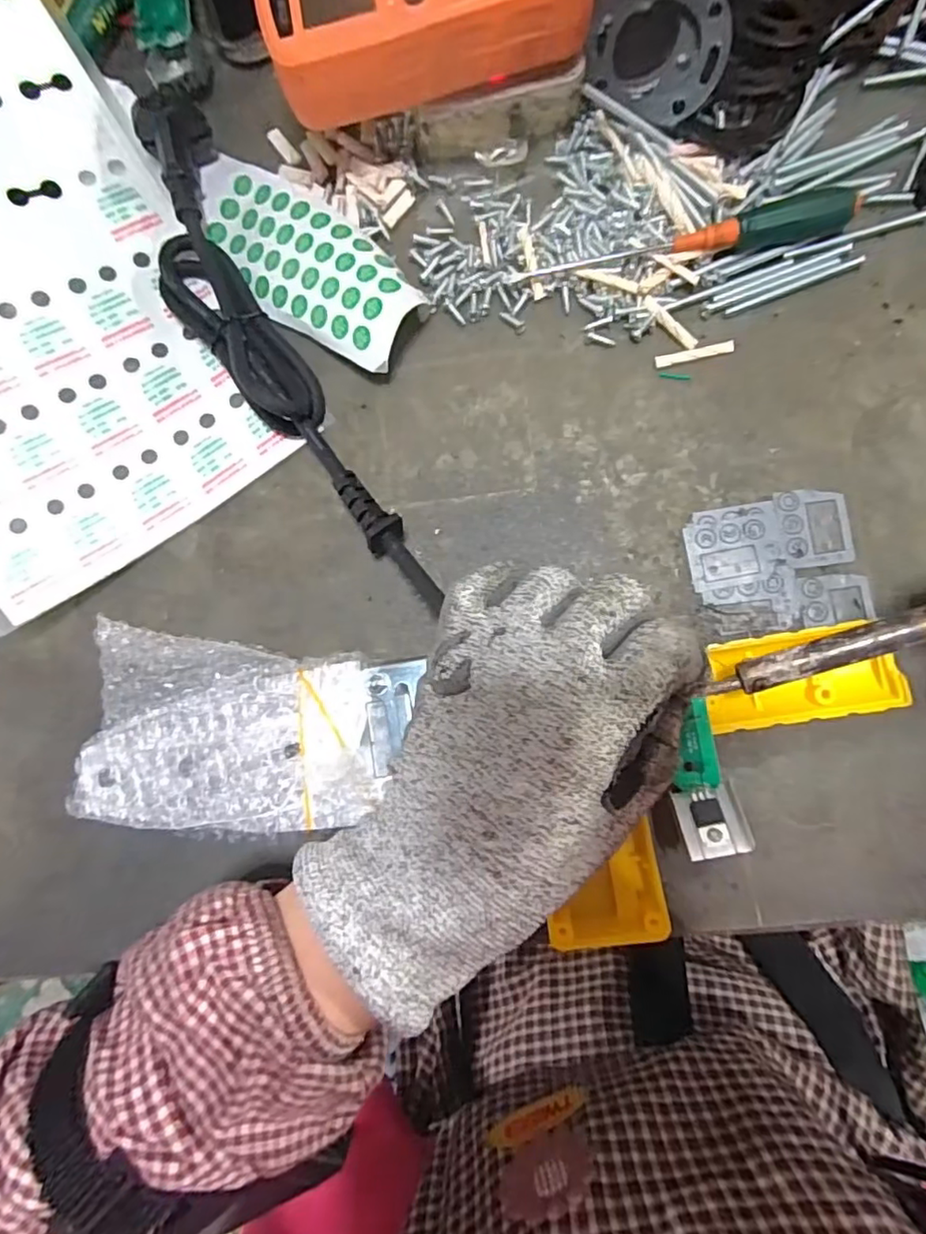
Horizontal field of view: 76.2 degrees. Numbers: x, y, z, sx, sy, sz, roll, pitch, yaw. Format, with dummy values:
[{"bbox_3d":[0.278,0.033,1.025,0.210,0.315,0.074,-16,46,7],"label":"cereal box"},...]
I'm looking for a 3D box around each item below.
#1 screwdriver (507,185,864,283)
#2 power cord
[{"bbox_3d":[0.096,-0.164,0.260,0.147,0.015,0.014,-9,86,4],"label":"screwdriver"},{"bbox_3d":[-0.085,-0.114,0.266,0.053,0.031,0.258,-30,84,3],"label":"power cord"}]

